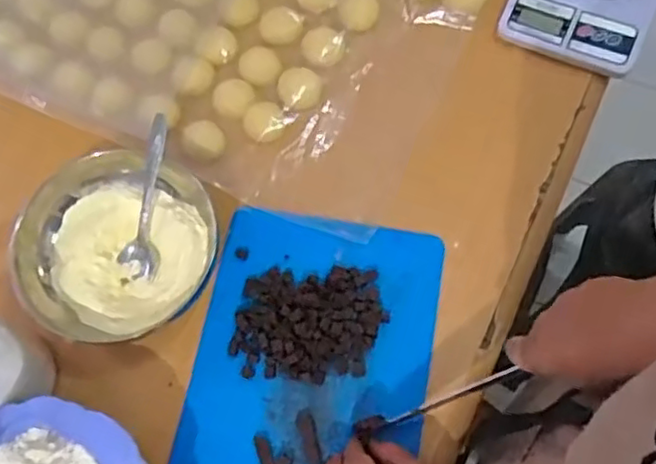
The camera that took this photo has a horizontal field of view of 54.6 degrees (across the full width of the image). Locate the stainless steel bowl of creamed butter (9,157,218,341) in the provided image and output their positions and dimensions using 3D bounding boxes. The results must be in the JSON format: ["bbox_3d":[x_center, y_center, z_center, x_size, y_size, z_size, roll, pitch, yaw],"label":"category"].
[{"bbox_3d":[-0.181,0.013,0.555,0.156,0.069,0.151,-1,69,3],"label":"stainless steel bowl of creamed butter"}]

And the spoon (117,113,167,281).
[{"bbox_3d":[-0.161,-0.031,0.571,0.036,0.024,0.146,11,97,6],"label":"spoon"}]

